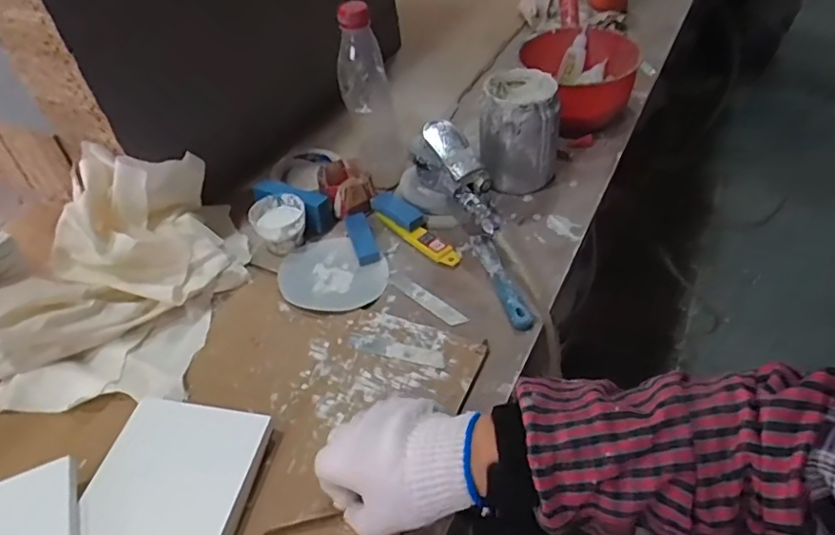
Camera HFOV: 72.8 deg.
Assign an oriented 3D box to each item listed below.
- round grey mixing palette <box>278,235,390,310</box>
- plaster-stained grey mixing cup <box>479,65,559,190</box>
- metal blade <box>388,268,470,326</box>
[{"bbox_3d":[-0.093,0.008,0.614,0.116,0.009,0.102,25,53,27],"label":"round grey mixing palette"},{"bbox_3d":[0.125,-0.166,0.685,0.088,0.120,0.090,-3,45,3],"label":"plaster-stained grey mixing cup"},{"bbox_3d":[0.007,0.031,0.590,0.104,0.006,0.018,33,67,32],"label":"metal blade"}]

